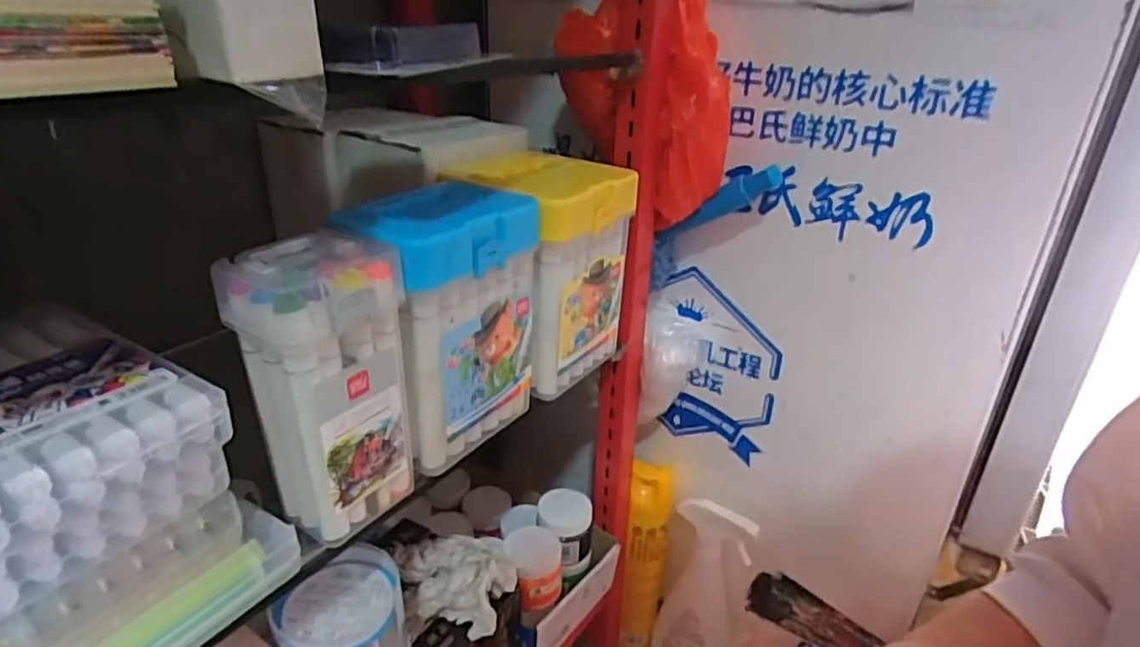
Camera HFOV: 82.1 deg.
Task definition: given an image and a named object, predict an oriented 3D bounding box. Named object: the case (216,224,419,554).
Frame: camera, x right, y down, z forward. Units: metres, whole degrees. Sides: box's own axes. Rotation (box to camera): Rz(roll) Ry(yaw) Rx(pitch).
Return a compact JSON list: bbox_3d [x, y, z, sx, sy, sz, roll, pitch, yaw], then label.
[{"bbox_3d":[-0.129,0.036,0.355,0.080,0.155,0.056,-17,31,-35],"label":"case"}]

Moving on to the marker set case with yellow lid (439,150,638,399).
[{"bbox_3d":[-0.020,-0.045,0.525,0.105,0.168,0.121,22,32,37],"label":"marker set case with yellow lid"}]

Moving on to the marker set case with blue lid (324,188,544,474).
[{"bbox_3d":[-0.080,0.000,0.434,0.071,0.161,0.118,17,29,30],"label":"marker set case with blue lid"}]

